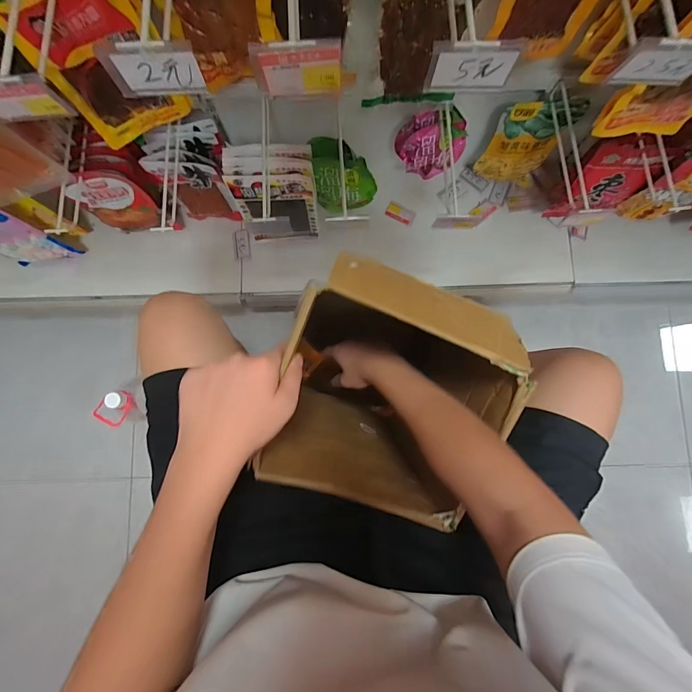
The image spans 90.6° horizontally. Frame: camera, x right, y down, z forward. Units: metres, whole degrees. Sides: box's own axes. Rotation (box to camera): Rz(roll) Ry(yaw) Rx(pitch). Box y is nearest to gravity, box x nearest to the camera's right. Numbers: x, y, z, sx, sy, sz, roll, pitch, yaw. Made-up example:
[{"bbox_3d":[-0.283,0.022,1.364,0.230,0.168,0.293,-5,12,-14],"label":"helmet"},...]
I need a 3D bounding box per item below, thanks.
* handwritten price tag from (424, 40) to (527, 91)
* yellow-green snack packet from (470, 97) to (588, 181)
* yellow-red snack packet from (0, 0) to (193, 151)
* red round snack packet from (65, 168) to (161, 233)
[{"bbox_3d":[0.114,-0.254,0.315,0.078,0.046,0.008,-2,76,1],"label":"handwritten price tag"},{"bbox_3d":[0.408,-0.453,0.776,0.170,0.215,0.049,0,83,-1],"label":"yellow-green snack packet"},{"bbox_3d":[-0.327,-0.378,0.473,0.142,0.202,0.018,-26,84,-4],"label":"yellow-red snack packet"},{"bbox_3d":[-0.505,-0.317,0.765,0.144,0.182,0.031,-10,83,-2],"label":"red round snack packet"}]

